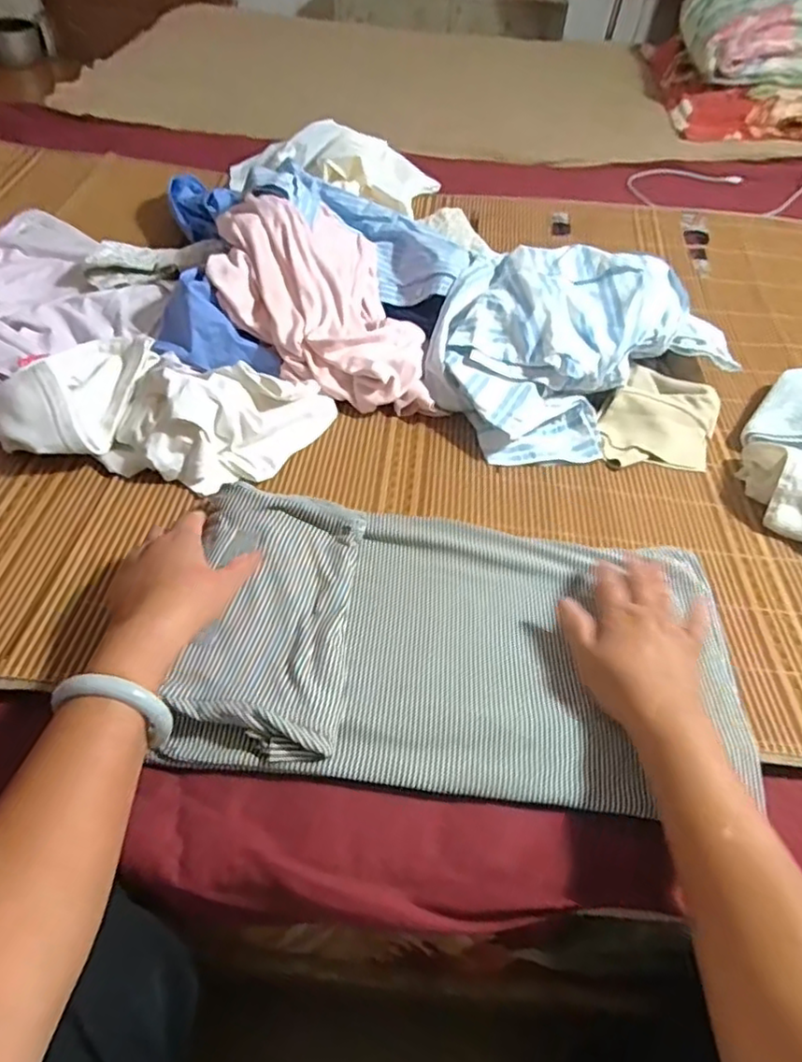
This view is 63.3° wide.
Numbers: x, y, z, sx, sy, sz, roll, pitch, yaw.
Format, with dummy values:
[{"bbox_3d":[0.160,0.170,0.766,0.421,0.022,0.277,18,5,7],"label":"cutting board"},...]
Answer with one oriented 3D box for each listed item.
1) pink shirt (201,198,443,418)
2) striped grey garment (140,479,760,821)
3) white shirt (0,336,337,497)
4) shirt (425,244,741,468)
[{"bbox_3d":[-0.099,-0.262,0.761,0.214,0.146,0.293,-15,51,-17],"label":"pink shirt"},{"bbox_3d":[0.051,0.085,0.531,0.427,0.043,0.247,6,48,1],"label":"striped grey garment"},{"bbox_3d":[-0.238,-0.125,0.663,0.314,0.076,0.137,1,48,-4],"label":"white shirt"},{"bbox_3d":[0.185,-0.233,0.779,0.331,0.117,0.289,-33,58,-29],"label":"shirt"}]

